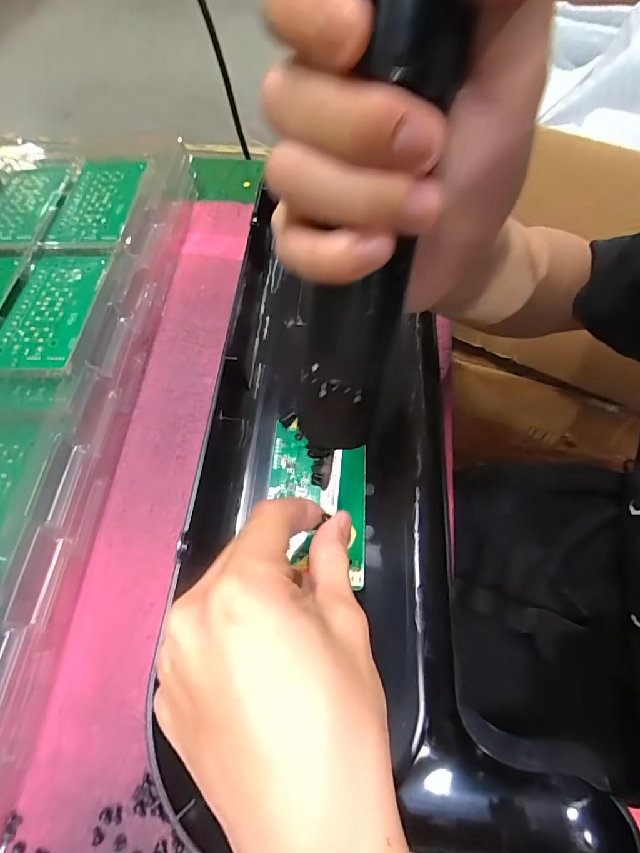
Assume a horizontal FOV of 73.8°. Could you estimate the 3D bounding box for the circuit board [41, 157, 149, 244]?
[{"bbox_3d":[-0.185,-0.191,0.356,0.059,0.004,0.106,2,63,3],"label":"circuit board"}]

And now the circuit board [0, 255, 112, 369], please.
[{"bbox_3d":[-0.191,-0.085,0.302,0.062,0.005,0.106,1,63,3],"label":"circuit board"}]

